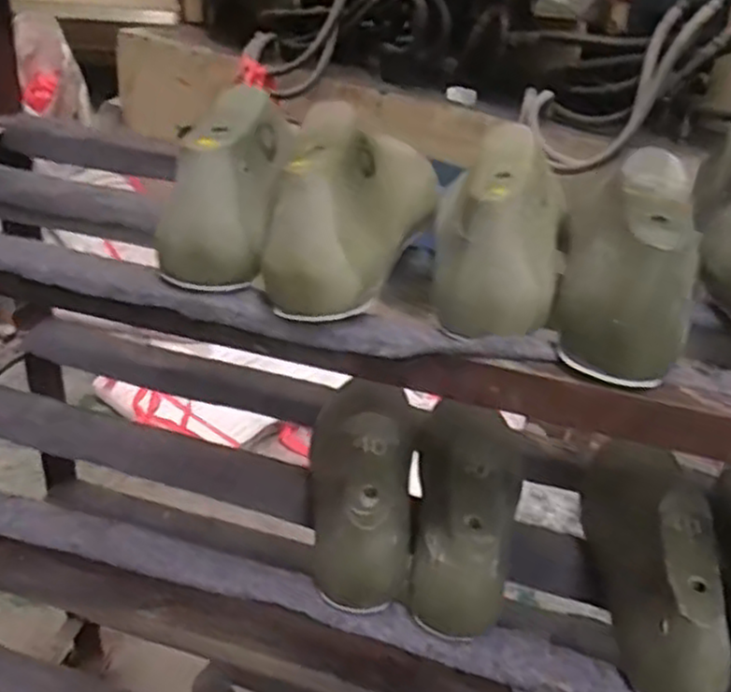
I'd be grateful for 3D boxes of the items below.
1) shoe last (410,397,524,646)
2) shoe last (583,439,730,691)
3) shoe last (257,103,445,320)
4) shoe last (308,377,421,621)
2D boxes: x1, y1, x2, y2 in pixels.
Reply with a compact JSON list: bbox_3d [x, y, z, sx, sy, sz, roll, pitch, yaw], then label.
[{"bbox_3d":[0.083,0.102,0.568,0.081,0.076,0.248,9,31,5],"label":"shoe last"},{"bbox_3d":[0.205,0.130,0.535,0.073,0.078,0.245,11,31,8],"label":"shoe last"},{"bbox_3d":[0.002,-0.093,0.435,0.057,0.087,0.200,12,31,10],"label":"shoe last"},{"bbox_3d":[-0.002,0.091,0.570,0.081,0.080,0.210,7,31,2],"label":"shoe last"}]

